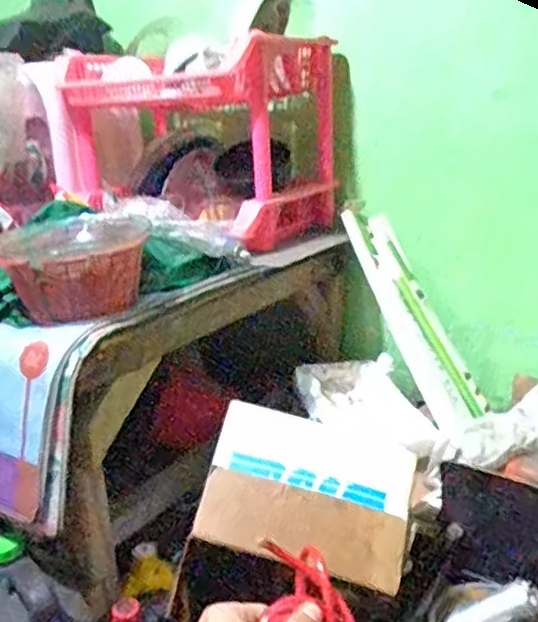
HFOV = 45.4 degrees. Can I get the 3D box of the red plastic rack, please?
[{"bbox_3d":[-0.150,-0.322,1.268,0.496,0.346,0.327,8,21,32],"label":"red plastic rack"}]

